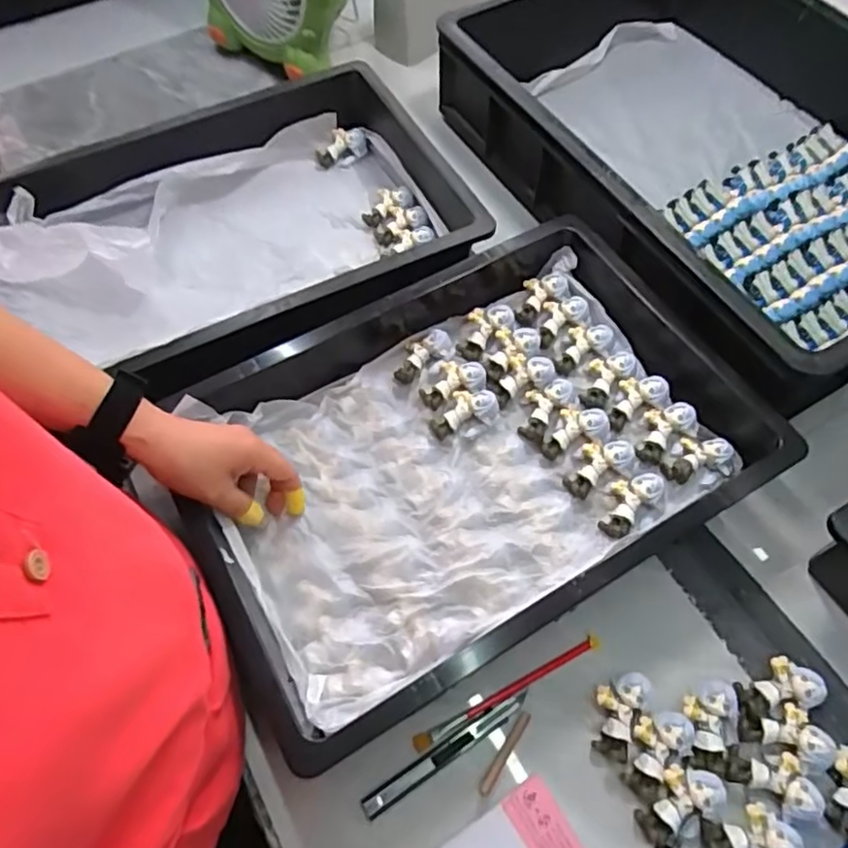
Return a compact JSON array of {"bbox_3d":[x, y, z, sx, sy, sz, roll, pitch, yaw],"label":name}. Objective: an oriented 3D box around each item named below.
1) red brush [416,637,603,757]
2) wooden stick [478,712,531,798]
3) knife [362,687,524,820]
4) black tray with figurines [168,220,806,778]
[{"bbox_3d":[0.066,0.206,0.487,0.162,0.006,0.012,-23,63,-11],"label":"red brush"},{"bbox_3d":[0.059,0.241,0.467,0.009,0.004,0.063,31,66,17],"label":"wooden stick"},{"bbox_3d":[0.018,0.240,0.467,0.141,0.008,0.014,-29,65,-14],"label":"knife"},{"bbox_3d":[0.033,0.013,0.534,0.441,0.073,0.315,-28,64,-14],"label":"black tray with figurines"}]

